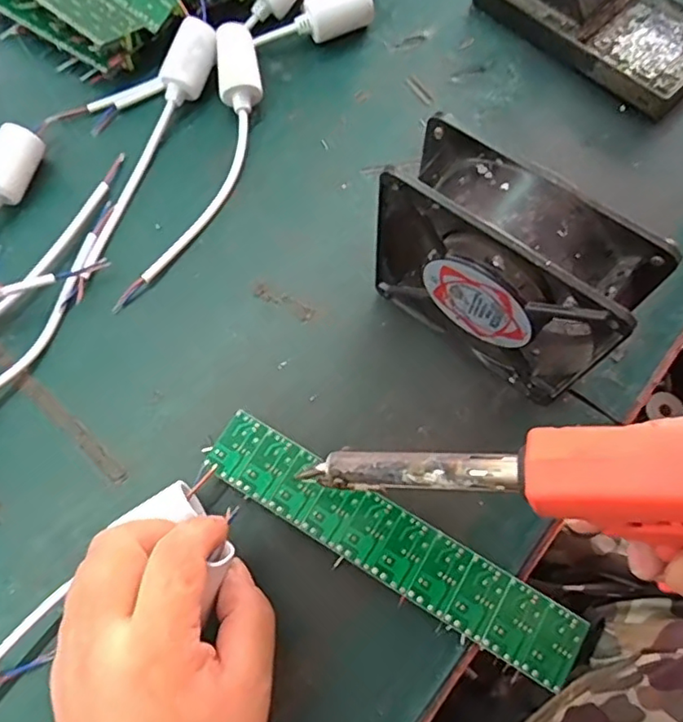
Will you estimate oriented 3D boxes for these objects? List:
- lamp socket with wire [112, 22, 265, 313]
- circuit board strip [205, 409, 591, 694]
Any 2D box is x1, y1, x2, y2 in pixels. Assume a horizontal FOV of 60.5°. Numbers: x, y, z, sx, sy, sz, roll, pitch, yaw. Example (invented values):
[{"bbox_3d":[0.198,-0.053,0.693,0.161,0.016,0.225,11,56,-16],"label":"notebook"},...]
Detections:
[{"bbox_3d":[-0.087,-0.123,0.369,0.039,0.030,0.199,15,73,7],"label":"lamp socket with wire"},{"bbox_3d":[0.023,0.092,0.302,0.201,0.017,0.035,30,75,11],"label":"circuit board strip"}]

